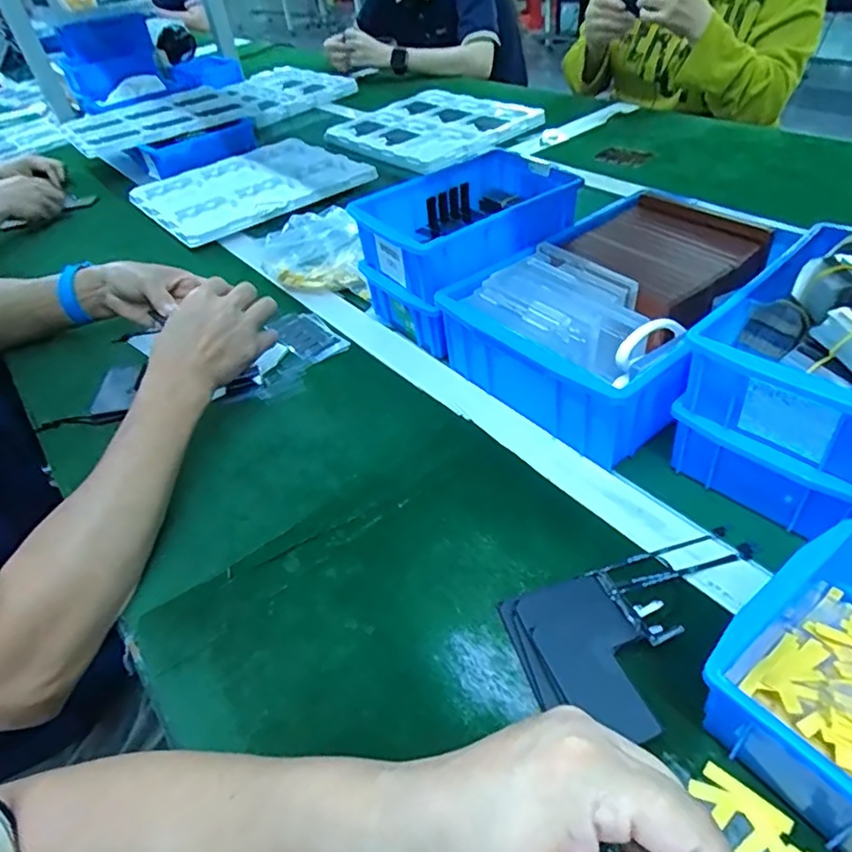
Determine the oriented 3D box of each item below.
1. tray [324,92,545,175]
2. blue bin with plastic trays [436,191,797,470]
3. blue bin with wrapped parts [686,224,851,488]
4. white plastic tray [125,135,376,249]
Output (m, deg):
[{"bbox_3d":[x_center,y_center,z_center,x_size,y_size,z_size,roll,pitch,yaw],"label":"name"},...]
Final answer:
[{"bbox_3d":[0.000,-0.561,1.082,0.291,0.026,0.333,-34,47,-25],"label":"tray"},{"bbox_3d":[0.179,-0.102,0.527,0.288,0.085,0.207,-33,47,-24],"label":"blue bin with plastic trays"},{"bbox_3d":[0.275,-0.059,0.381,0.186,0.072,0.132,-36,48,-27],"label":"blue bin with wrapped parts"},{"bbox_3d":[-0.284,-0.388,0.959,0.331,0.026,0.299,-31,46,-23],"label":"white plastic tray"}]

